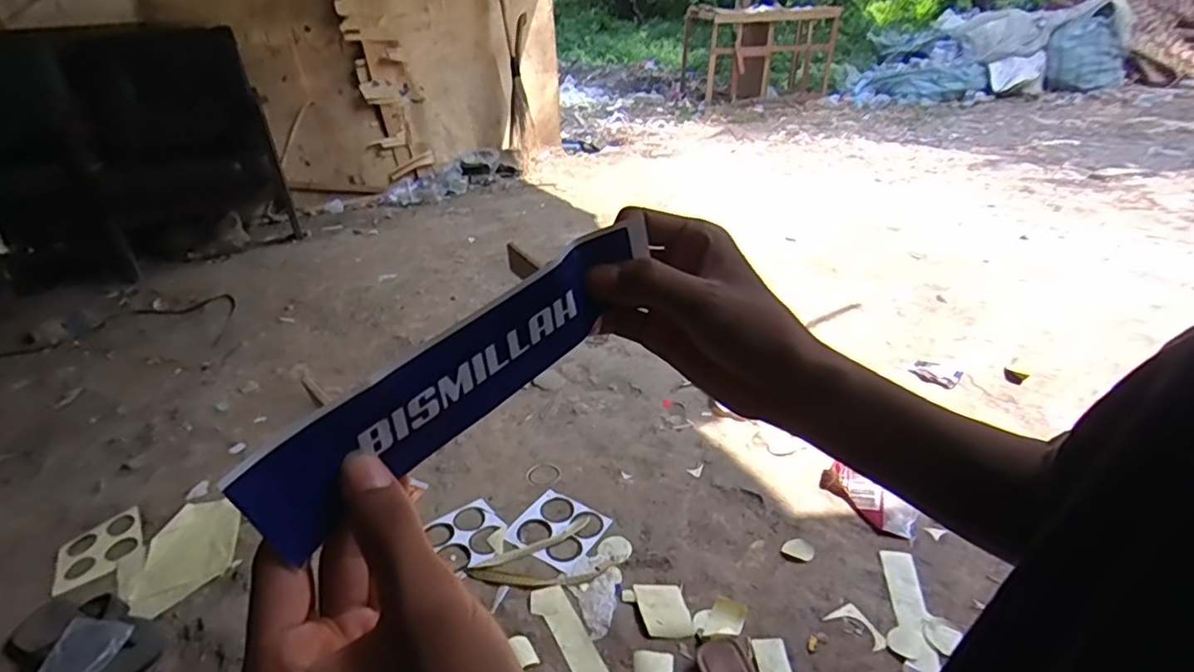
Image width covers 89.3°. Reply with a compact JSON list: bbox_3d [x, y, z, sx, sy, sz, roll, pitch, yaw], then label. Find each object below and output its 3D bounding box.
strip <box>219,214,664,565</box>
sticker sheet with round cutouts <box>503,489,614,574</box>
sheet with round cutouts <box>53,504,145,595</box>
[{"bbox_3d":[-0.048,0.012,0.253,0.193,0.043,0.007,-37,31,-29],"label":"strip"},{"bbox_3d":[-0.064,0.320,1.003,0.135,0.007,0.134,17,32,29],"label":"sticker sheet with round cutouts"},{"bbox_3d":[-0.882,0.378,1.069,0.132,0.007,0.135,-28,41,-29],"label":"sheet with round cutouts"}]

